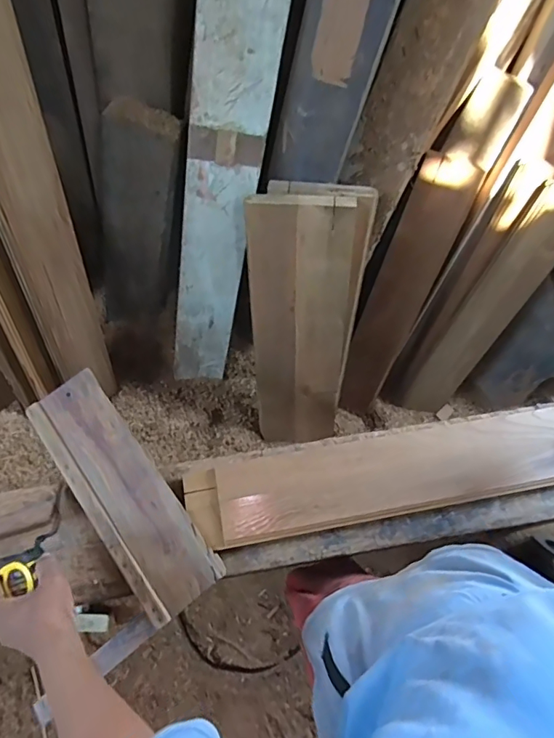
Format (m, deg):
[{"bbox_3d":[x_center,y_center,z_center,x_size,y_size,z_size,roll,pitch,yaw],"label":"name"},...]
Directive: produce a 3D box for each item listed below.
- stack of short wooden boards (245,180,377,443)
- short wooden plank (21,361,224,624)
[{"bbox_3d":[0.056,-0.060,1.039,0.221,0.661,0.069,-1,44,-2],"label":"stack of short wooden boards"},{"bbox_3d":[-0.239,0.179,0.737,0.119,0.026,0.392,-36,76,-13],"label":"short wooden plank"}]

